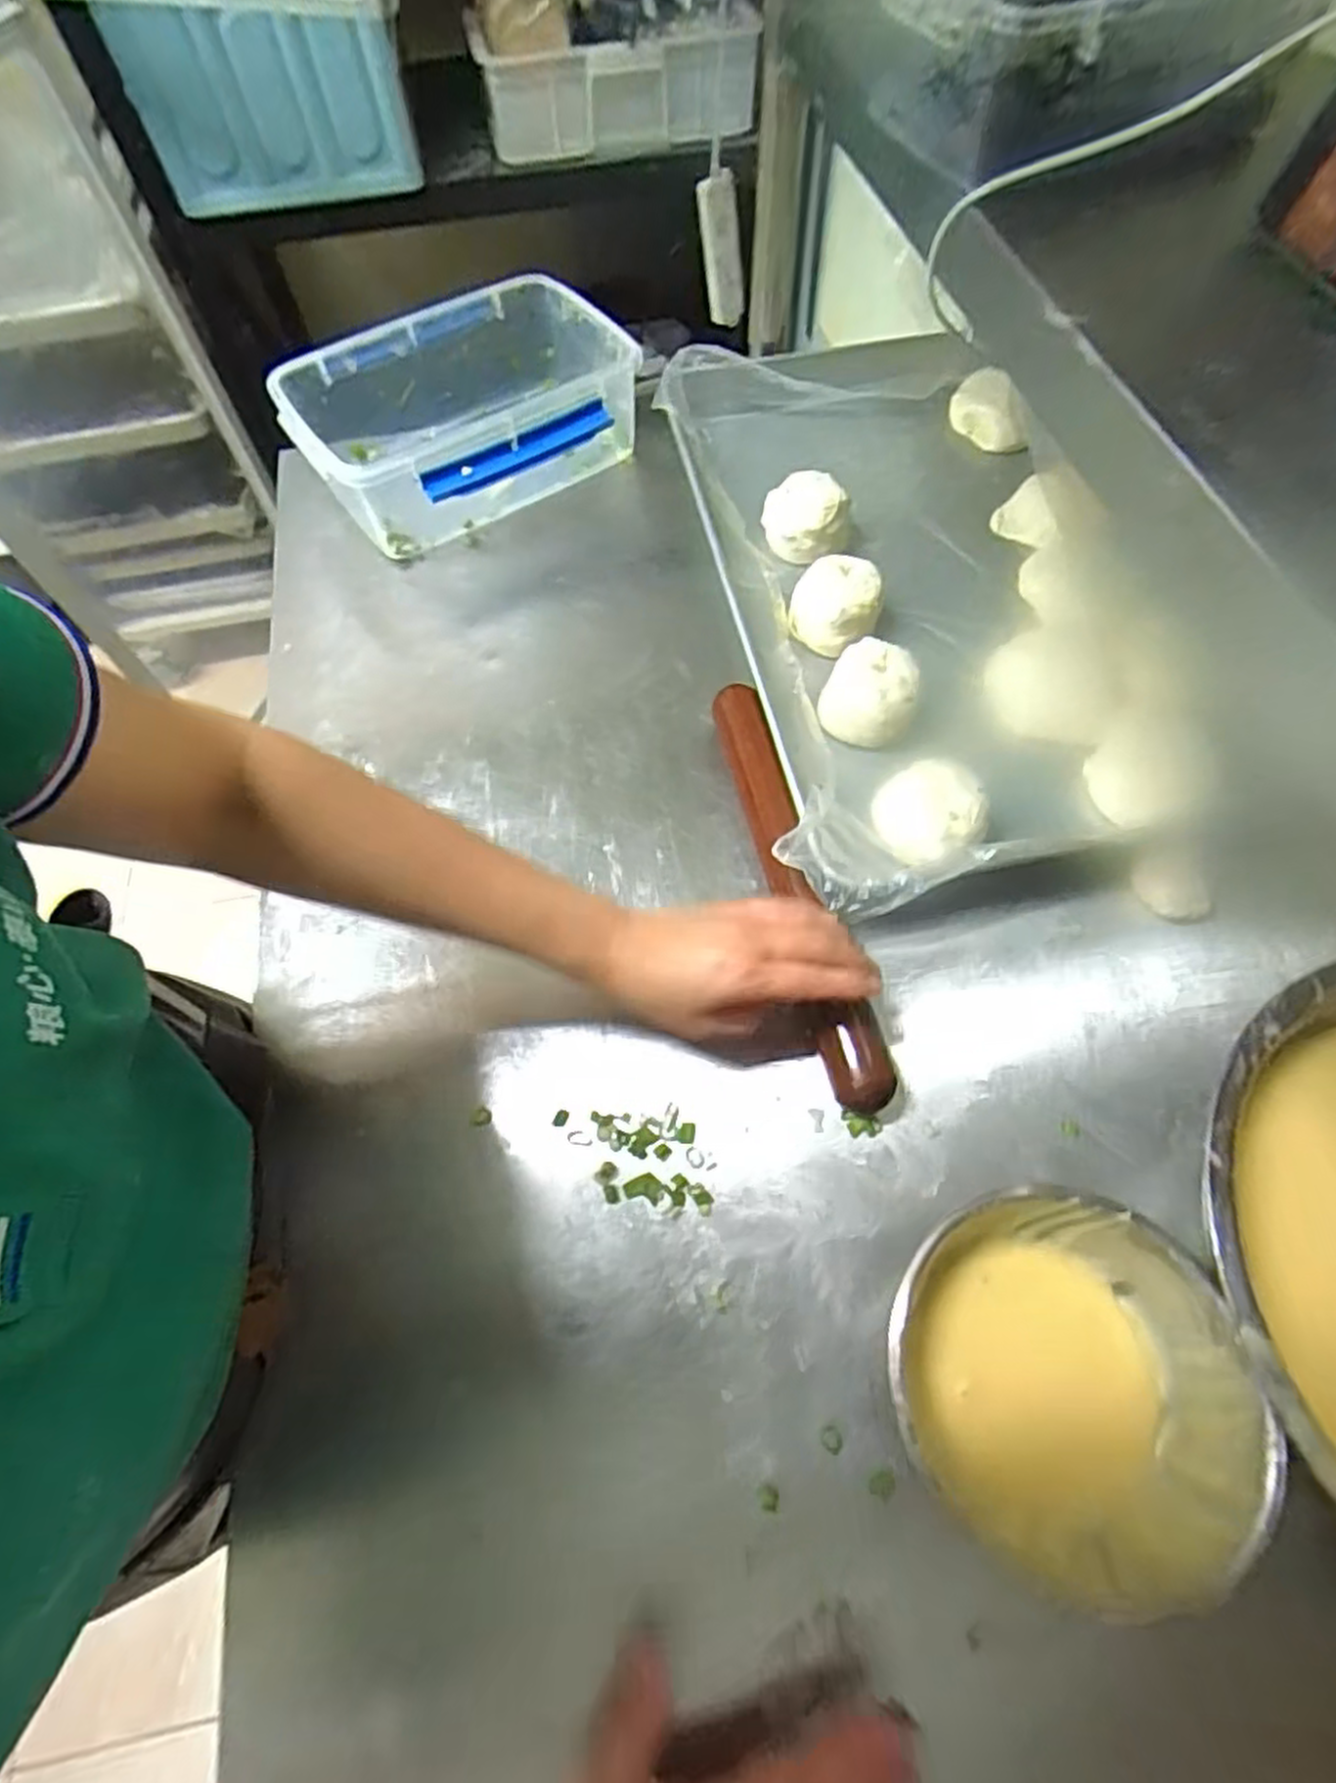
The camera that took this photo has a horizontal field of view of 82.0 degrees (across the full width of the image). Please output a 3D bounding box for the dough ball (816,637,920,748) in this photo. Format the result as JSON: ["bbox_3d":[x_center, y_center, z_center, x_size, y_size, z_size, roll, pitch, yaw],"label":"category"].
[{"bbox_3d":[0.154,-0.148,0.591,0.066,0.058,0.064,-1,63,2],"label":"dough ball"}]

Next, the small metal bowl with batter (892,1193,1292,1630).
[{"bbox_3d":[0.192,0.242,0.381,0.152,0.072,0.161,-1,63,2],"label":"small metal bowl with batter"}]

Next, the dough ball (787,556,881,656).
[{"bbox_3d":[0.137,-0.229,0.636,0.068,0.056,0.067,-1,63,2],"label":"dough ball"}]

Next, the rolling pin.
[{"bbox_3d":[0.088,-0.012,0.534,0.037,0.030,0.324,-12,63,-4],"label":"rolling pin"}]

